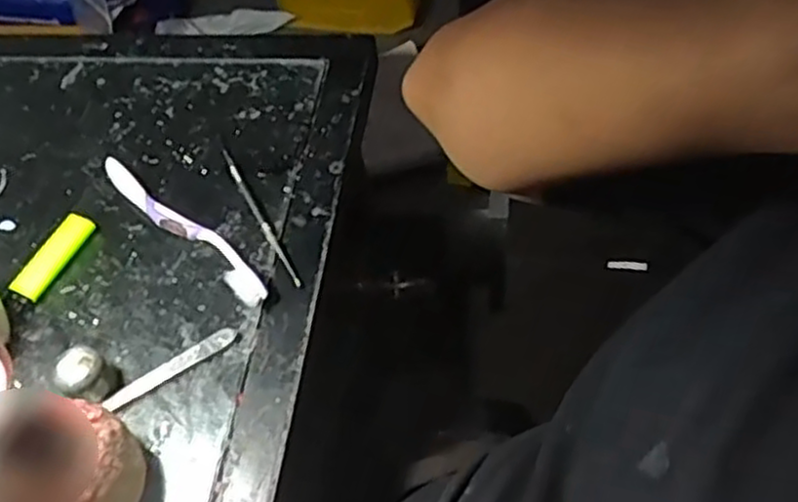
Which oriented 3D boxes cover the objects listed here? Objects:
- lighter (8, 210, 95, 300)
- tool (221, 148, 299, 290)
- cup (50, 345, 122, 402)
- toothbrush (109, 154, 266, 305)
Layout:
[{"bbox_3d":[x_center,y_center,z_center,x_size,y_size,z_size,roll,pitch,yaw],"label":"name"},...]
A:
[{"bbox_3d":[-0.239,0.005,0.513,0.020,0.014,0.067,18,59,16],"label":"lighter"},{"bbox_3d":[-0.102,-0.028,0.527,0.006,0.006,0.143,-26,57,-13],"label":"tool"},{"bbox_3d":[-0.190,0.077,0.448,0.026,0.031,0.029,32,63,24],"label":"cup"},{"bbox_3d":[-0.152,-0.017,0.518,0.180,0.014,0.021,36,65,25],"label":"toothbrush"}]

